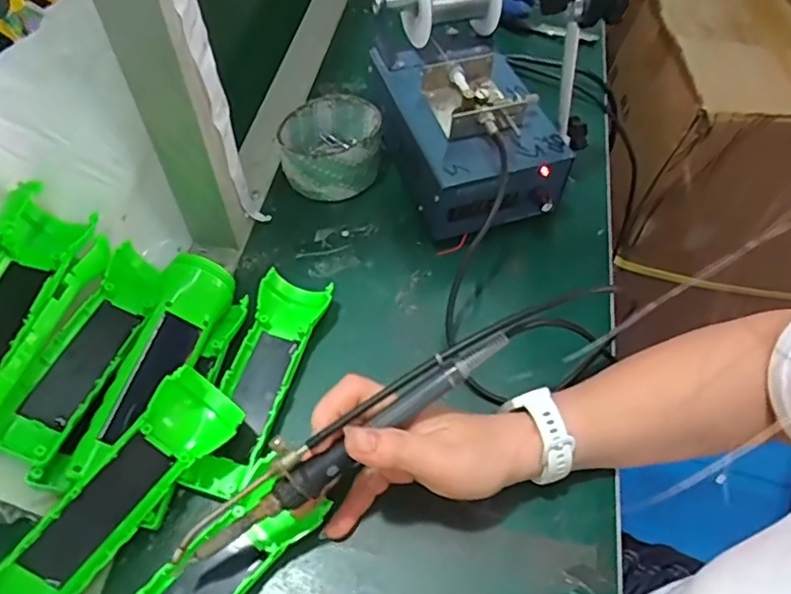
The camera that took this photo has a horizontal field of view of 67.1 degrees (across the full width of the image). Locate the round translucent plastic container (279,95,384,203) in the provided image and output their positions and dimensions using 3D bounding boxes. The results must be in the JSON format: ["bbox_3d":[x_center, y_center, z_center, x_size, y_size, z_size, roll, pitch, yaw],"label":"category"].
[{"bbox_3d":[-0.055,-0.130,0.523,0.083,0.051,0.079,1,56,-1],"label":"round translucent plastic container"}]

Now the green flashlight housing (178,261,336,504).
[{"bbox_3d":[-0.093,0.052,0.407,0.049,0.035,0.160,18,54,5],"label":"green flashlight housing"}]

